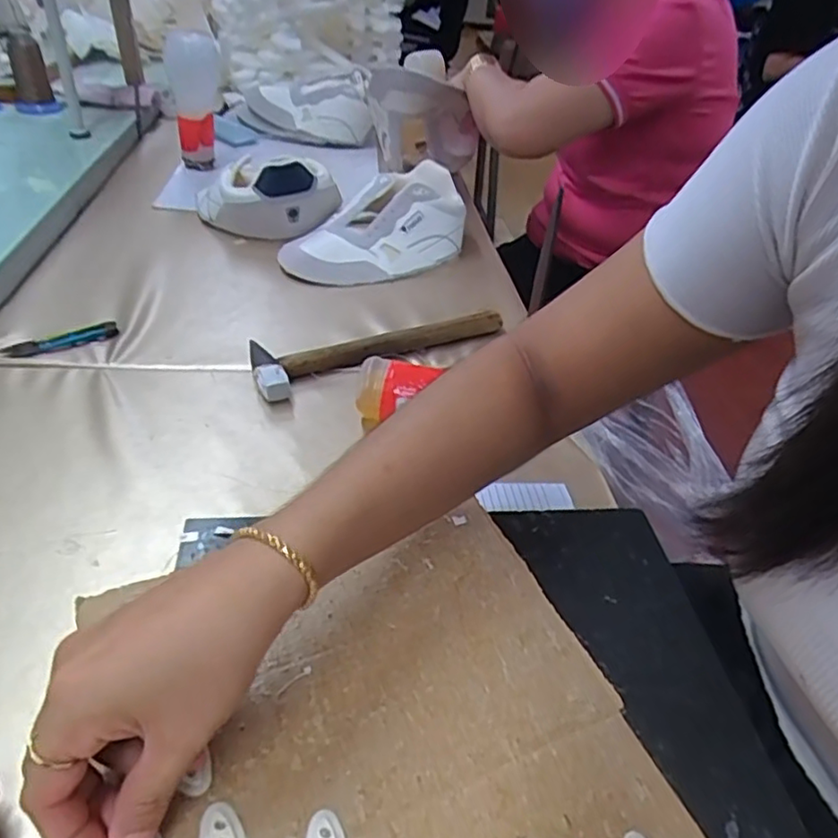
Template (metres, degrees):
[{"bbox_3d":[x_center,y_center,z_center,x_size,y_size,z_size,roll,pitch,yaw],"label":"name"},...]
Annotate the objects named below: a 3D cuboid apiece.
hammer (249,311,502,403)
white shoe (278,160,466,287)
[{"bbox_3d":[-0.033,-0.067,0.608,0.254,0.031,0.060,-14,43,-26],"label":"hammer"},{"bbox_3d":[-0.052,-0.230,0.760,0.239,0.088,0.131,-21,46,-32],"label":"white shoe"}]

